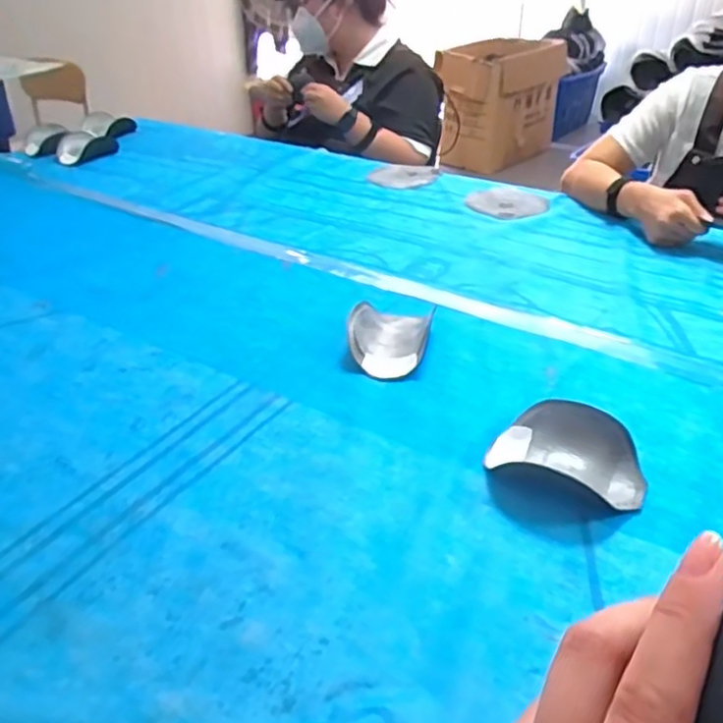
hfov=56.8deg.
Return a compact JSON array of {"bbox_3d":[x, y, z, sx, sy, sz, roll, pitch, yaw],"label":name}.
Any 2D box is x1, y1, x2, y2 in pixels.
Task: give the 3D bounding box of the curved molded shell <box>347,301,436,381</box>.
[{"bbox_3d":[0.035,-0.032,0.830,0.098,0.043,0.139,7,33,14],"label":"curved molded shell"}]

